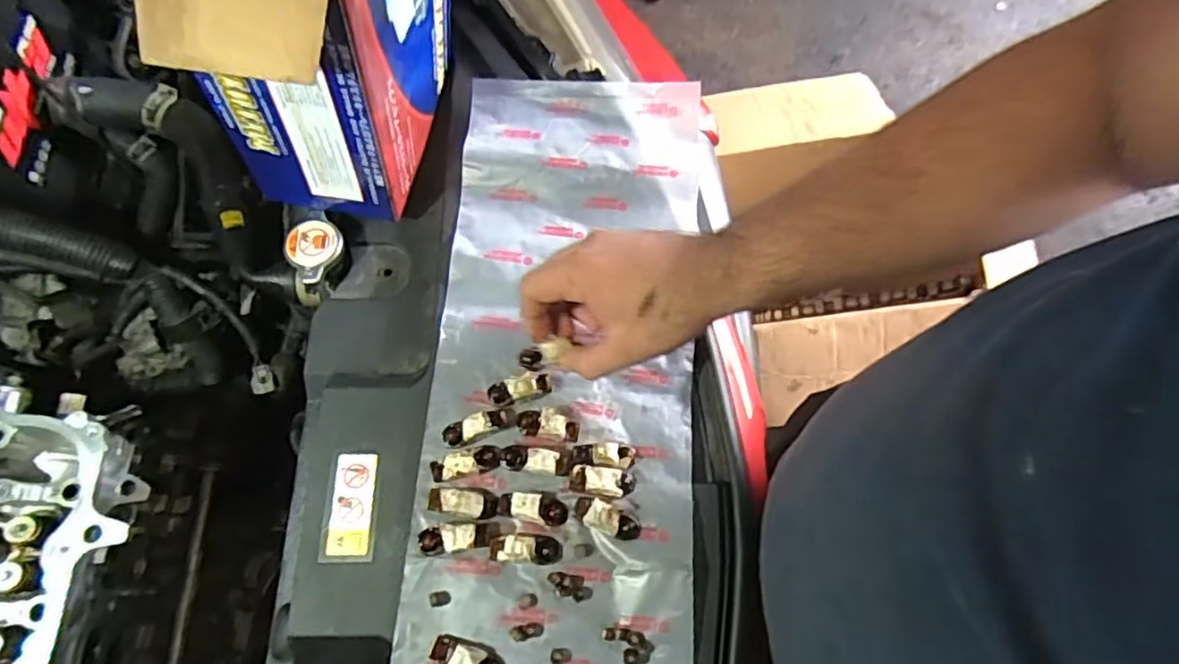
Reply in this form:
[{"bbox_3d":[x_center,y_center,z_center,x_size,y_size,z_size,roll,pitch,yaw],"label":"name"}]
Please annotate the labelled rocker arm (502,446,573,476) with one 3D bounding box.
[{"bbox_3d":[-0.036,0.084,0.435,0.046,0.015,0.019,2,69,3],"label":"labelled rocker arm"}]

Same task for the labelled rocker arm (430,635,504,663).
[{"bbox_3d":[-0.071,0.194,0.389,0.044,0.019,0.017,26,71,-4],"label":"labelled rocker arm"}]

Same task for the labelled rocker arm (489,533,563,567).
[{"bbox_3d":[-0.039,0.137,0.417,0.044,0.019,0.019,8,68,-13],"label":"labelled rocker arm"}]

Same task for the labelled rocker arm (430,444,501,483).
[{"bbox_3d":[-0.080,0.085,0.430,0.045,0.017,0.018,-11,68,-23],"label":"labelled rocker arm"}]

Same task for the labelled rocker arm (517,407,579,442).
[{"bbox_3d":[-0.029,0.062,0.446,0.042,0.015,0.018,7,69,4],"label":"labelled rocker arm"}]

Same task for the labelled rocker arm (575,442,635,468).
[{"bbox_3d":[0.012,0.083,0.447,0.043,0.016,0.016,6,68,-12],"label":"labelled rocker arm"}]

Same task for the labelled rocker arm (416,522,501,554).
[{"bbox_3d":[-0.082,0.129,0.414,0.051,0.018,0.017,-2,68,-15],"label":"labelled rocker arm"}]

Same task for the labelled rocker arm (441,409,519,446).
[{"bbox_3d":[-0.075,0.062,0.441,0.049,0.022,0.017,-23,70,-7],"label":"labelled rocker arm"}]

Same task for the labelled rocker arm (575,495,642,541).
[{"bbox_3d":[0.012,0.122,0.430,0.044,0.017,0.018,27,72,-4],"label":"labelled rocker arm"}]

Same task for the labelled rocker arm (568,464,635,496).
[{"bbox_3d":[0.010,0.099,0.437,0.044,0.017,0.017,10,68,-15],"label":"labelled rocker arm"}]

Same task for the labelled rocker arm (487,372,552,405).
[{"bbox_3d":[-0.049,0.039,0.451,0.043,0.017,0.017,-9,69,-1],"label":"labelled rocker arm"}]

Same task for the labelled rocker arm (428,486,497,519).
[{"bbox_3d":[-0.082,0.109,0.425,0.041,0.024,0.019,9,69,5],"label":"labelled rocker arm"}]

